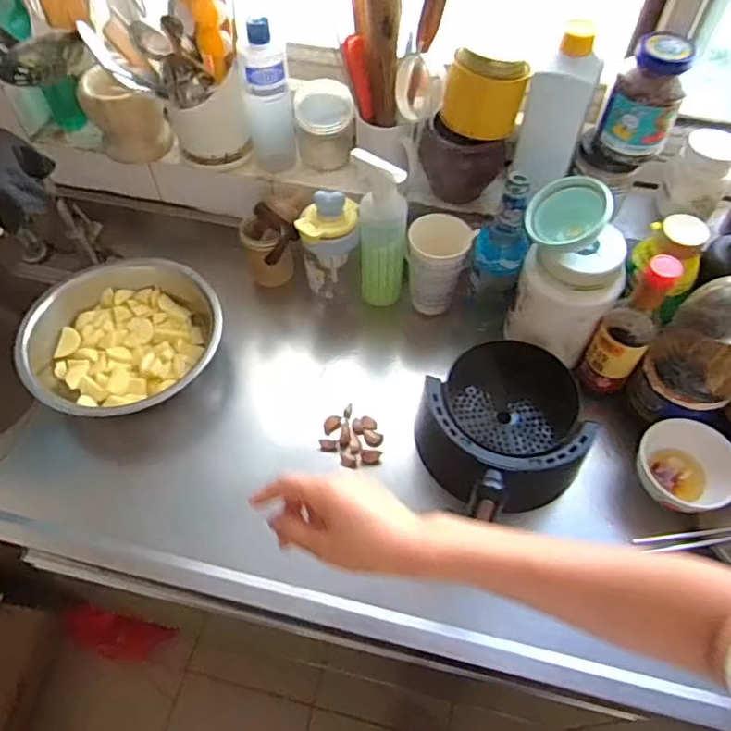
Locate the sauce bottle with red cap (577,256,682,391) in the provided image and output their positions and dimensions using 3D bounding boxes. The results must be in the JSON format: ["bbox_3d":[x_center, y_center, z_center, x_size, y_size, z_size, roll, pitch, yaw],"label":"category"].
[{"bbox_3d":[0.328,-0.050,0.752,0.075,0.213,0.068,36,64,20],"label":"sauce bottle with red cap"}]

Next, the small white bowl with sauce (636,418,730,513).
[{"bbox_3d":[0.392,0.128,0.751,0.107,0.075,0.105,0,57,-1],"label":"small white bowl with sauce"}]

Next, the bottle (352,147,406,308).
[{"bbox_3d":[0.022,-0.181,0.842,0.072,0.231,0.055,-1,57,-1],"label":"bottle"}]

